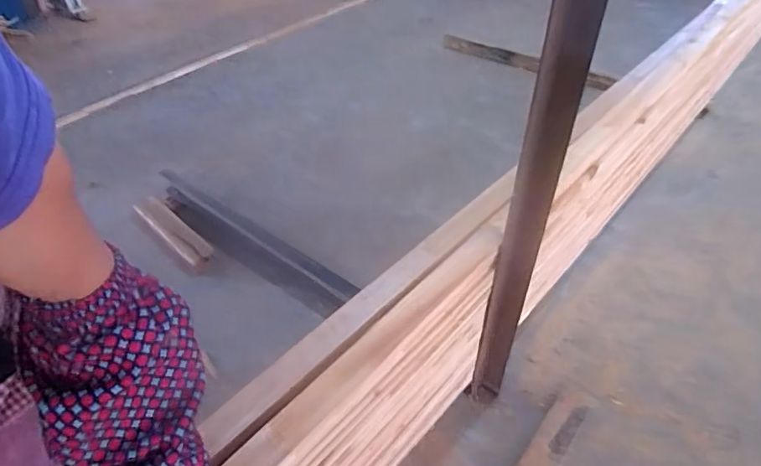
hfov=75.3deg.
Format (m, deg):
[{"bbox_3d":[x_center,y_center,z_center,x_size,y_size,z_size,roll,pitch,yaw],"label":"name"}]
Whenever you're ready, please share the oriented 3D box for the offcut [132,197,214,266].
[{"bbox_3d":[-0.667,-0.009,1.593,0.380,0.048,0.089,31,53,33],"label":"offcut"}]

